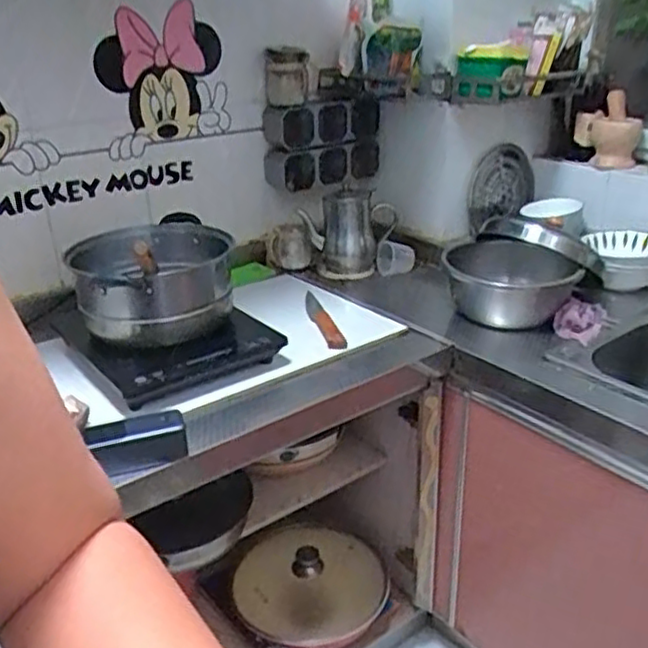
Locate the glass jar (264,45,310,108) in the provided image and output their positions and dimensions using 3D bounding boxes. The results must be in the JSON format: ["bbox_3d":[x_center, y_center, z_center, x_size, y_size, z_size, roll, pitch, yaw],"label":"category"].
[{"bbox_3d":[-0.077,-0.526,1.470,0.085,0.113,0.085,0,24,4],"label":"glass jar"}]

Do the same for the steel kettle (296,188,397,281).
[{"bbox_3d":[0.052,-0.200,1.488,0.203,0.163,0.119,-1,24,3],"label":"steel kettle"}]

